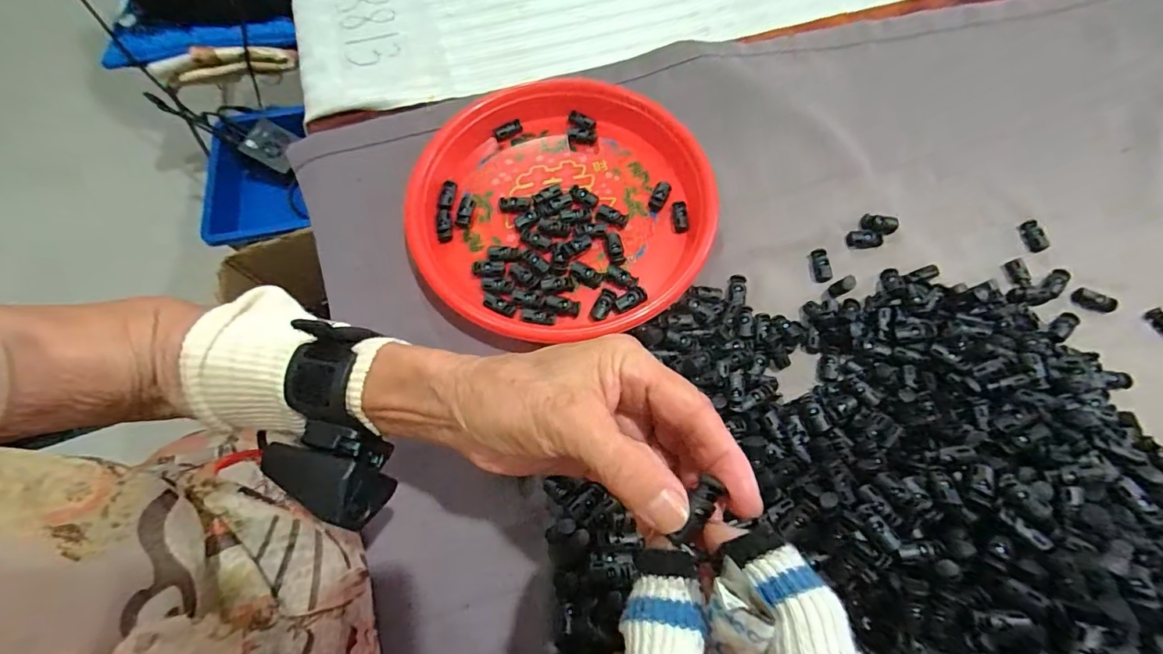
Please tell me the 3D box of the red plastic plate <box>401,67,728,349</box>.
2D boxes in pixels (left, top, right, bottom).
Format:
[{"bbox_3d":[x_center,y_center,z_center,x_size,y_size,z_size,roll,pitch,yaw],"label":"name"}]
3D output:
[{"bbox_3d":[-0.014,-0.106,0.422,0.241,0.034,0.245,-1,69,1],"label":"red plastic plate"}]

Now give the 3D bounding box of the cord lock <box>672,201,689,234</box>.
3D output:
[{"bbox_3d":[0.086,-0.095,0.424,0.012,0.005,0.031,-3,69,1],"label":"cord lock"}]

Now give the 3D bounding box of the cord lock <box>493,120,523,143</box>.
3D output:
[{"bbox_3d":[-0.069,-0.186,0.465,0.027,0.007,0.013,-24,70,-8],"label":"cord lock"}]

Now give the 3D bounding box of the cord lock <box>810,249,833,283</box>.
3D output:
[{"bbox_3d":[0.203,-0.052,0.411,0.015,0.009,0.028,0,69,2],"label":"cord lock"}]

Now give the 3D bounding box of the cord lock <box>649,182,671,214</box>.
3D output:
[{"bbox_3d":[0.069,-0.115,0.434,0.013,0.005,0.029,26,94,11],"label":"cord lock"}]

